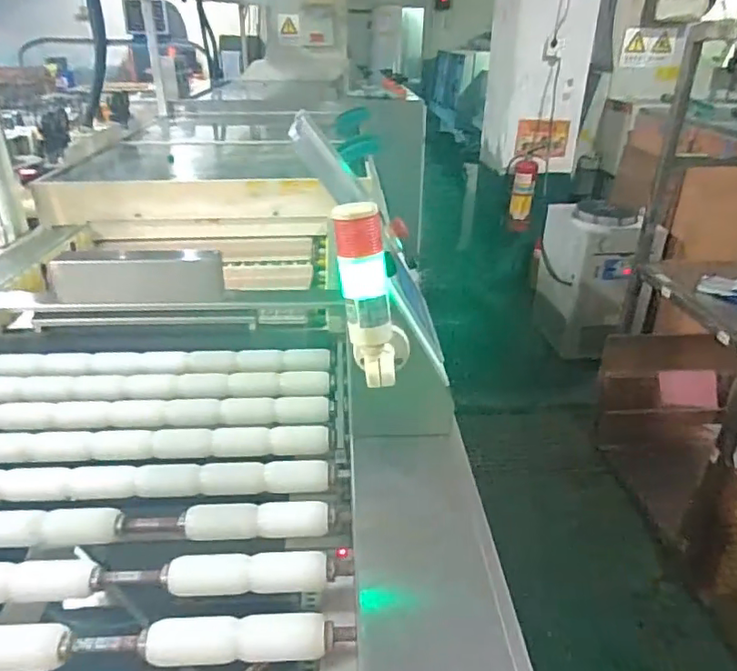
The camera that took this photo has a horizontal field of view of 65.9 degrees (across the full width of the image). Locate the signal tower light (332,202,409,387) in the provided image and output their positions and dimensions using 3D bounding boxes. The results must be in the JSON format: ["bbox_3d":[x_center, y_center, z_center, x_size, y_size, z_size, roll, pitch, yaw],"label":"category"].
[{"bbox_3d":[0.005,-0.048,0.661,0.069,0.203,0.078,1,23,11],"label":"signal tower light"}]

